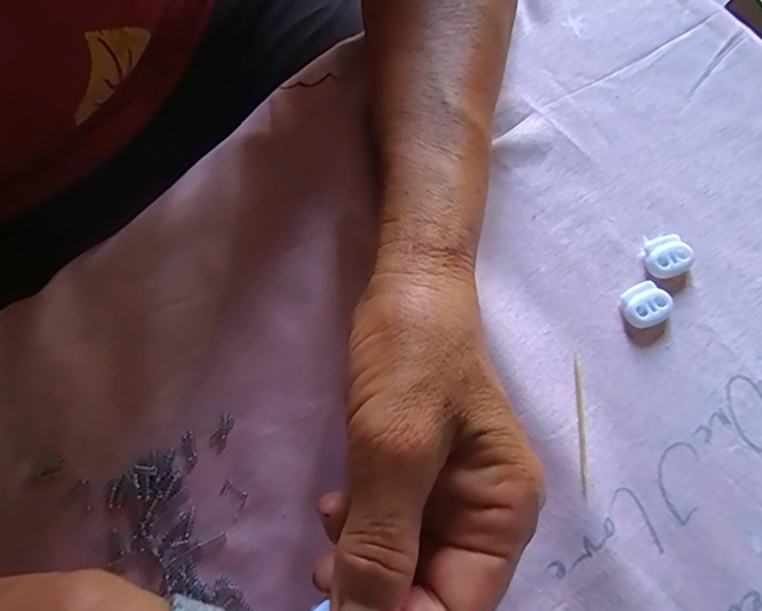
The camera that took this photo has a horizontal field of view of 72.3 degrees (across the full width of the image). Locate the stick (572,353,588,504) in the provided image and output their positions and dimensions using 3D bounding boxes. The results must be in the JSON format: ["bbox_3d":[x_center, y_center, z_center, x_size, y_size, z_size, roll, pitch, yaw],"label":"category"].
[{"bbox_3d":[0.087,0.051,0.226,0.004,0.004,0.059,2,75,0],"label":"stick"}]

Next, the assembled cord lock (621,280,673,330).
[{"bbox_3d":[0.121,0.000,0.239,0.021,0.007,0.019,-32,78,-9],"label":"assembled cord lock"}]

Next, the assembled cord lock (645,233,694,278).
[{"bbox_3d":[0.135,-0.024,0.246,0.020,0.007,0.020,0,75,-1],"label":"assembled cord lock"}]

